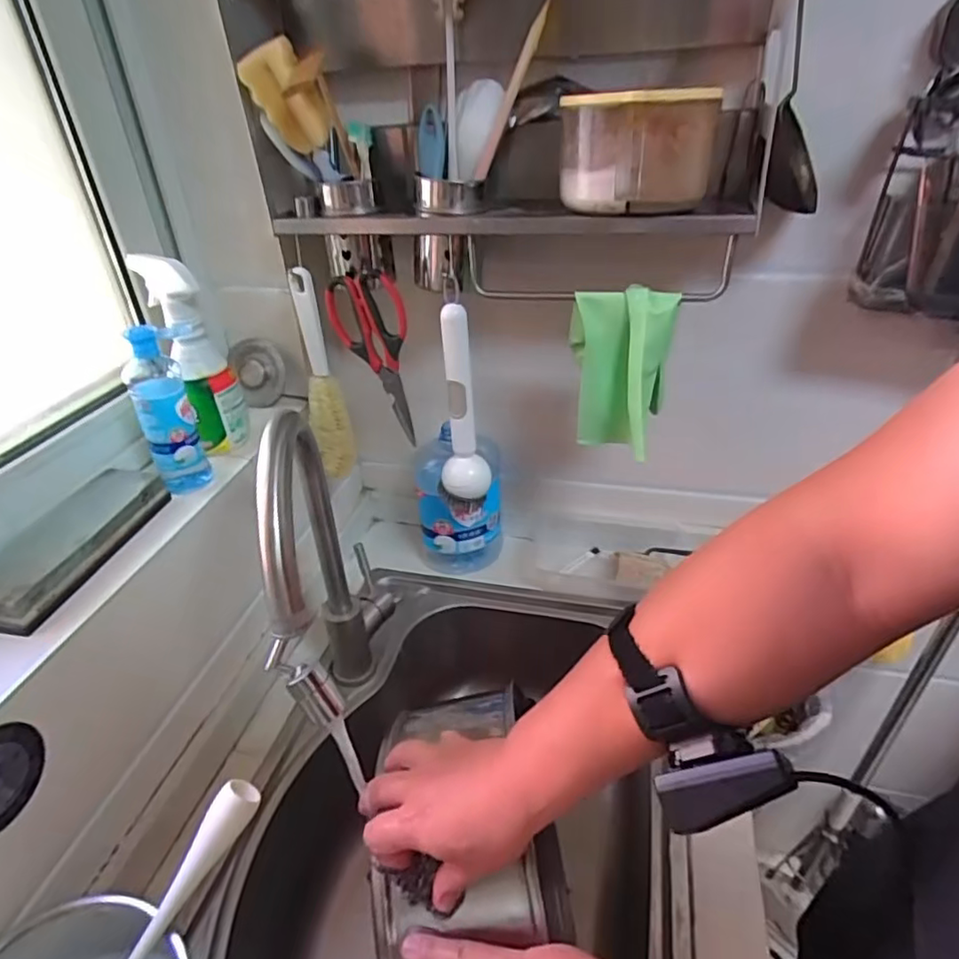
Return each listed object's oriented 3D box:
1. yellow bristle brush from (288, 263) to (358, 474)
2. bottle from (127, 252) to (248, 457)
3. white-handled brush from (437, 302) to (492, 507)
[{"bbox_3d":[-0.186,-0.119,0.725,0.046,0.249,0.030,-6,33,-5],"label":"yellow bristle brush"},{"bbox_3d":[-0.305,-0.137,0.657,0.054,0.199,0.084,-22,38,-27],"label":"bottle"},{"bbox_3d":[-0.019,-0.072,0.686,0.049,0.235,0.040,11,35,20],"label":"white-handled brush"}]

